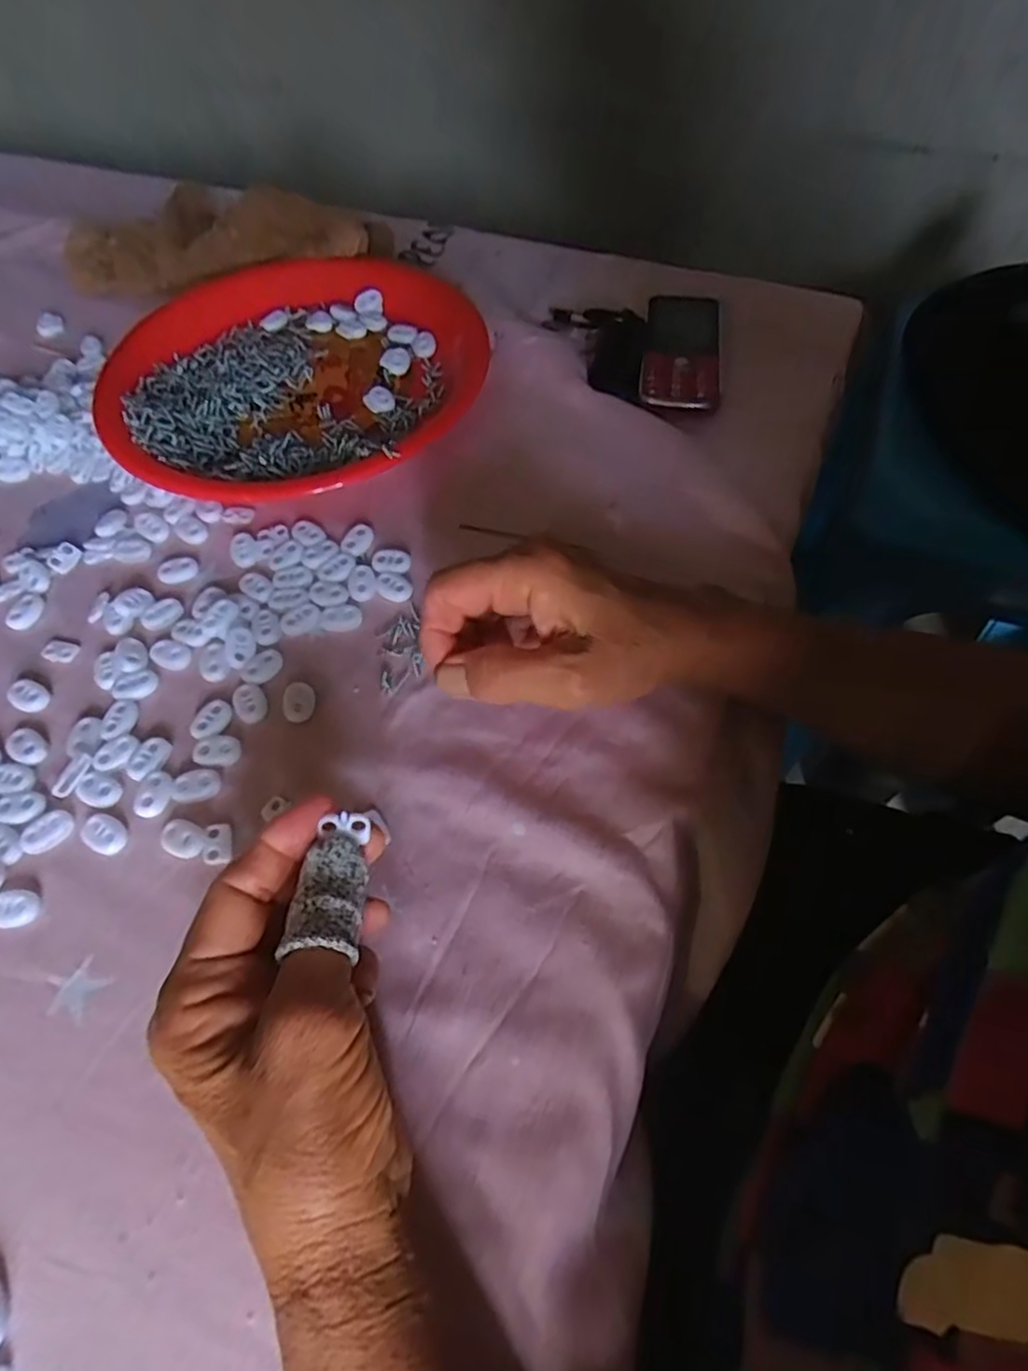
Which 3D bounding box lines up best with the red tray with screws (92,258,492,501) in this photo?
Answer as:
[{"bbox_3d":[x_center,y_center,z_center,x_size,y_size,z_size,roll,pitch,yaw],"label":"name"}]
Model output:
[{"bbox_3d":[-0.148,-0.215,0.474,0.253,0.024,0.229,-6,58,-1],"label":"red tray with screws"}]

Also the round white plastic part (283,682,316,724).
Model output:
[{"bbox_3d":[-0.108,0.008,0.345,0.015,0.007,0.022,-9,59,-3],"label":"round white plastic part"}]

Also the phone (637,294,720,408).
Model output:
[{"bbox_3d":[0.114,-0.231,0.469,0.051,0.013,0.118,6,59,6],"label":"phone"}]

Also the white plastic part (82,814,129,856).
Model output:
[{"bbox_3d":[-0.186,0.067,0.313,0.020,0.004,0.015,23,62,15],"label":"white plastic part"}]

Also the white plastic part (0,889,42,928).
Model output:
[{"bbox_3d":[-0.216,0.096,0.297,0.021,0.004,0.015,-10,59,-4],"label":"white plastic part"}]

